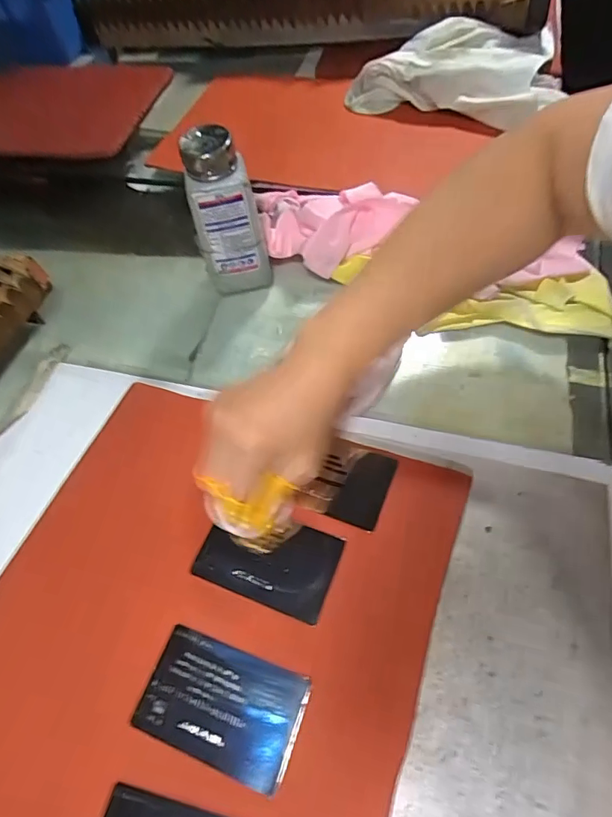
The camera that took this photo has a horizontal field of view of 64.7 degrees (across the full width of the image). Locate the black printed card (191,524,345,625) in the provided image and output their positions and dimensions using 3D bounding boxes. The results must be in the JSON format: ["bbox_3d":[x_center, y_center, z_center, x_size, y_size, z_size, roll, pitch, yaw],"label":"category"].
[{"bbox_3d":[-0.023,0.091,0.296,0.082,0.004,0.051,17,61,14],"label":"black printed card"}]

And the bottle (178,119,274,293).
[{"bbox_3d":[-0.064,-0.156,0.401,0.054,0.128,0.046,-9,57,1],"label":"bottle"}]

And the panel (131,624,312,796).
[{"bbox_3d":[-0.045,0.155,0.254,0.082,0.004,0.052,14,60,15],"label":"panel"}]

